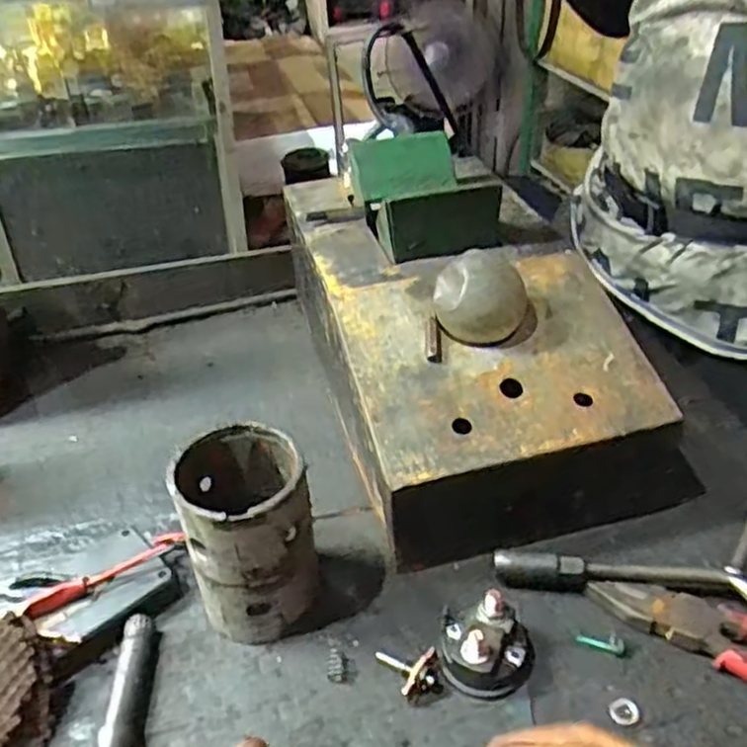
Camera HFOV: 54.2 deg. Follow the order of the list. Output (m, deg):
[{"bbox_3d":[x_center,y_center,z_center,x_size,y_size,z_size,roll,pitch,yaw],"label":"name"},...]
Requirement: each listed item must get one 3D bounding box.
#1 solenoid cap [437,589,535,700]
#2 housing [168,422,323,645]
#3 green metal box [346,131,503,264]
[{"bbox_3d":[0.058,0.141,0.378,0.048,0.035,0.041,4,37,11],"label":"solenoid cap"},{"bbox_3d":[-0.066,0.088,0.399,0.064,0.110,0.067,-2,37,2],"label":"housing"},{"bbox_3d":[0.036,-0.135,0.545,0.087,0.043,0.133,-7,37,-8],"label":"green metal box"}]

